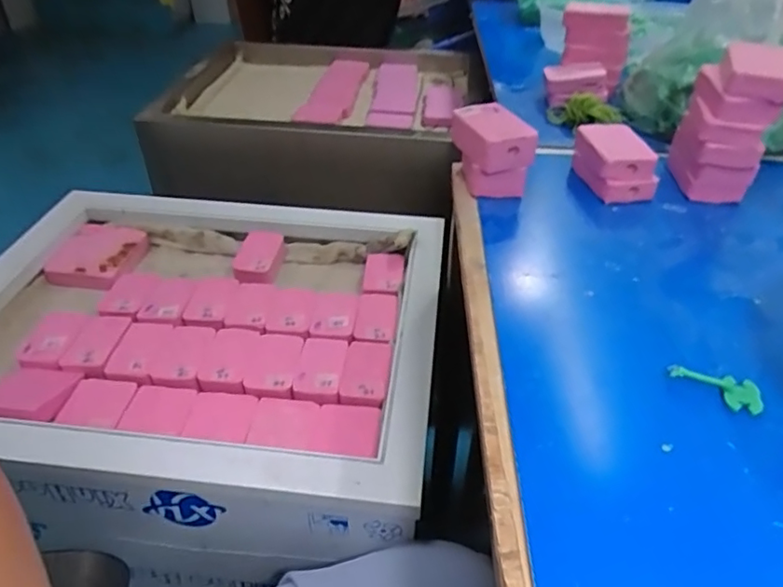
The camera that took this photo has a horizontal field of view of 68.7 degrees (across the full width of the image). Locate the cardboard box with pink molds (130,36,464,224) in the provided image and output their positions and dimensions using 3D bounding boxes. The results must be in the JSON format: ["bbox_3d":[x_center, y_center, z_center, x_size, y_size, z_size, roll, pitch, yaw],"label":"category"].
[{"bbox_3d":[-0.116,-0.300,1.007,0.492,0.147,0.416,6,40,7],"label":"cardboard box with pink molds"}]

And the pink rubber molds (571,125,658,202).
[{"bbox_3d":[0.190,-0.114,0.495,0.052,0.045,0.073,-6,40,-8],"label":"pink rubber molds"}]

